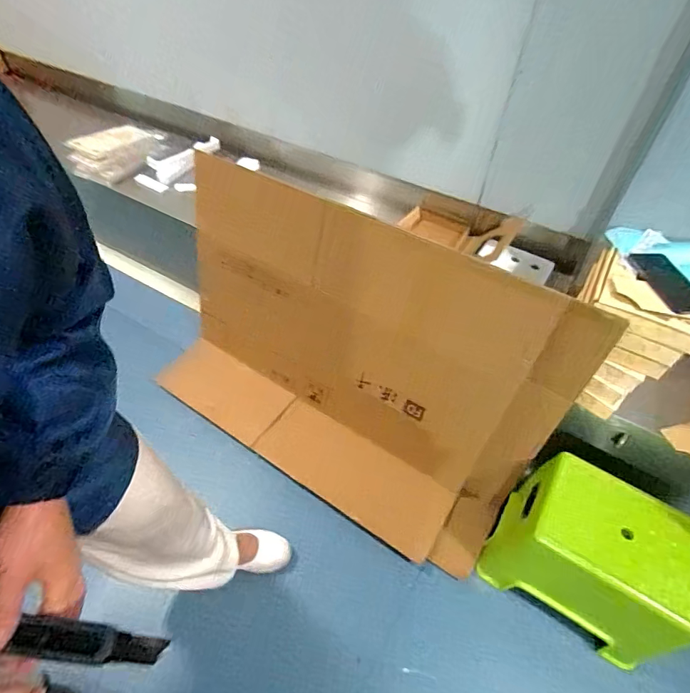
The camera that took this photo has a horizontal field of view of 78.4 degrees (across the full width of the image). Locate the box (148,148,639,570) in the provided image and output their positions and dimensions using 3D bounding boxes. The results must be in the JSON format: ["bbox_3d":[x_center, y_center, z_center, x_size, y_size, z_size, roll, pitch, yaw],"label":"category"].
[{"bbox_3d":[-0.031,0.031,1.096,1.044,0.737,0.186,28,34,20],"label":"box"}]

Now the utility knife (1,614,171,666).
[{"bbox_3d":[-0.197,0.226,0.323,0.132,0.013,0.025,-4,50,13],"label":"utility knife"}]

